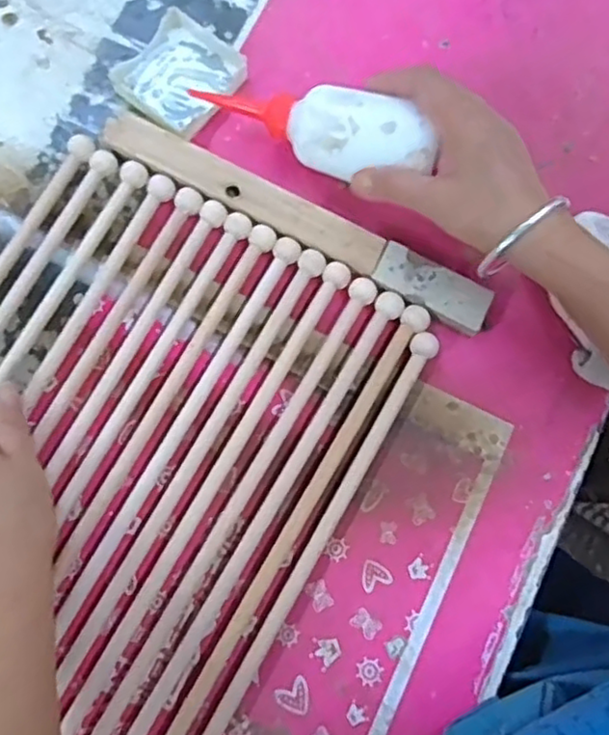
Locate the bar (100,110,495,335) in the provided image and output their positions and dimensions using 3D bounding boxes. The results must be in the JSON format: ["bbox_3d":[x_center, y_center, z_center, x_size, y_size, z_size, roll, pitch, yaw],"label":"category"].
[{"bbox_3d":[-0.005,-0.106,0.462,0.291,0.020,0.031,28,80,4],"label":"bar"}]

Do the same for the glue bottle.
[{"bbox_3d":[0.006,-0.165,0.450,0.166,0.036,0.044,19,79,20],"label":"glue bottle"}]

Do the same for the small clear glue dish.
[{"bbox_3d":[-0.091,-0.215,0.487,0.075,0.014,0.079,36,80,6],"label":"small clear glue dish"}]

